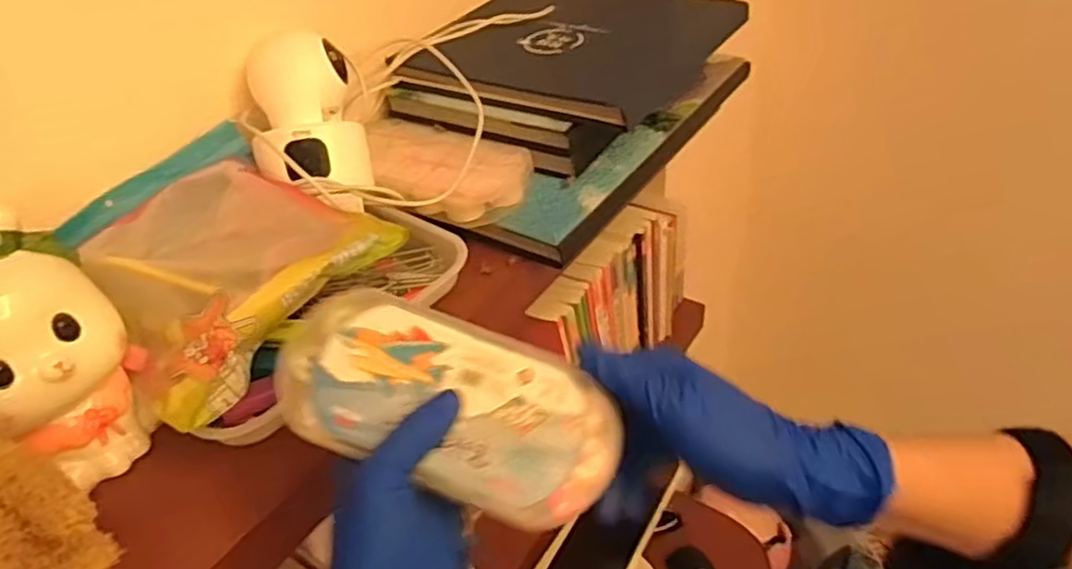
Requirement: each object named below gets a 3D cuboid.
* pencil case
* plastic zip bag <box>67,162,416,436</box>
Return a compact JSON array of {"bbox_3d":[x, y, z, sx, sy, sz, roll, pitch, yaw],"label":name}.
[{"bbox_3d":[-0.044,0.062,0.354,0.168,0.034,0.081,21,67,5],"label":"pencil case"},{"bbox_3d":[-0.203,-0.012,0.449,0.143,0.060,0.172,19,47,28],"label":"plastic zip bag"}]

